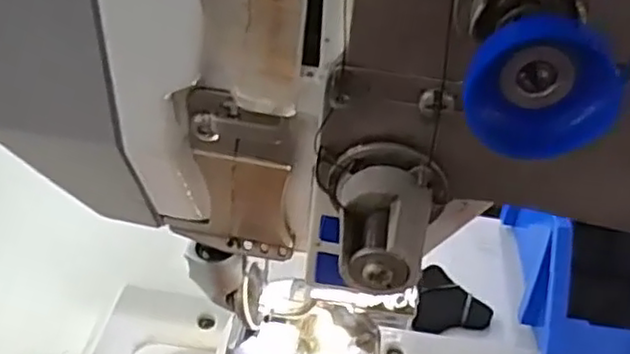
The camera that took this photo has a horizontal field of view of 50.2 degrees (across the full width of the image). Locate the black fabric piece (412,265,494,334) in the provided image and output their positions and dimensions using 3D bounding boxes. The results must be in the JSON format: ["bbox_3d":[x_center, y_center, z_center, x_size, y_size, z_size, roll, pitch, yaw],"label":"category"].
[{"bbox_3d":[0.117,0.107,0.567,0.062,0.013,0.067,11,35,9],"label":"black fabric piece"}]

